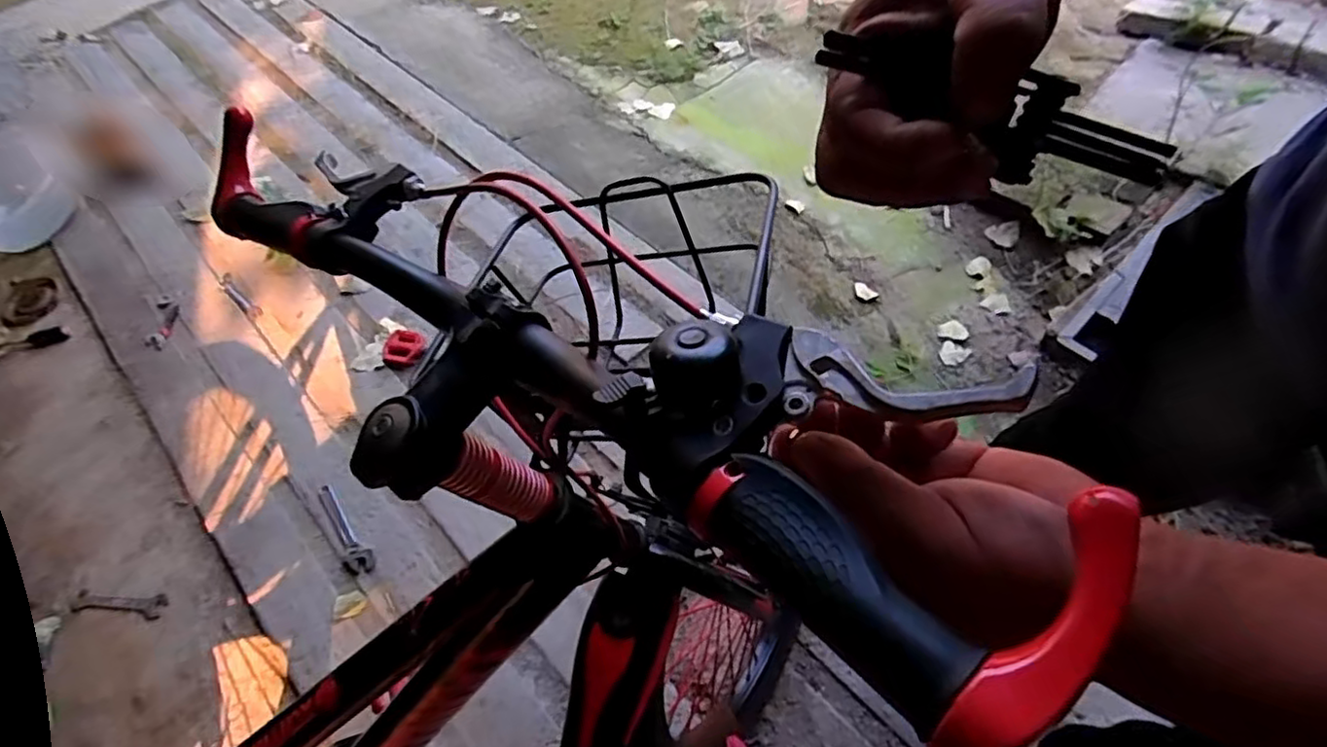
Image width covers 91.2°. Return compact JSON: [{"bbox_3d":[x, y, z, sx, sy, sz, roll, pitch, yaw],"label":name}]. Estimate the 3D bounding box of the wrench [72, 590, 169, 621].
[{"bbox_3d":[-0.943,0.397,1.124,0.168,0.006,0.041,3,55,8],"label":"wrench"}]

